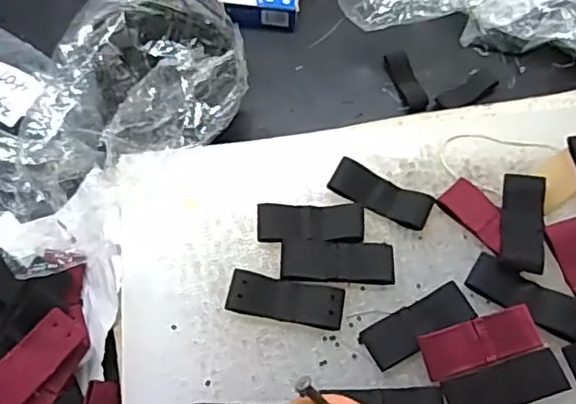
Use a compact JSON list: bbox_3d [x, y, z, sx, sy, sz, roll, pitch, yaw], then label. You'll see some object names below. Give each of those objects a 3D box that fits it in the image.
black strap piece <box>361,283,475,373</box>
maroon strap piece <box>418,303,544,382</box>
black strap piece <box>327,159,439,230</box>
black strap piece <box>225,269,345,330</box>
[{"bbox_3d":[0.076,0.070,0.346,0.067,0.004,0.025,-26,55,-14],"label":"black strap piece"},{"bbox_3d":[0.109,0.079,0.340,0.067,0.009,0.025,-15,63,-8],"label":"maroon strap piece"},{"bbox_3d":[0.060,-0.006,0.383,0.065,0.006,0.027,23,64,11],"label":"black strap piece"},{"bbox_3d":[-0.001,0.057,0.351,0.066,0.007,0.024,10,63,5],"label":"black strap piece"}]

